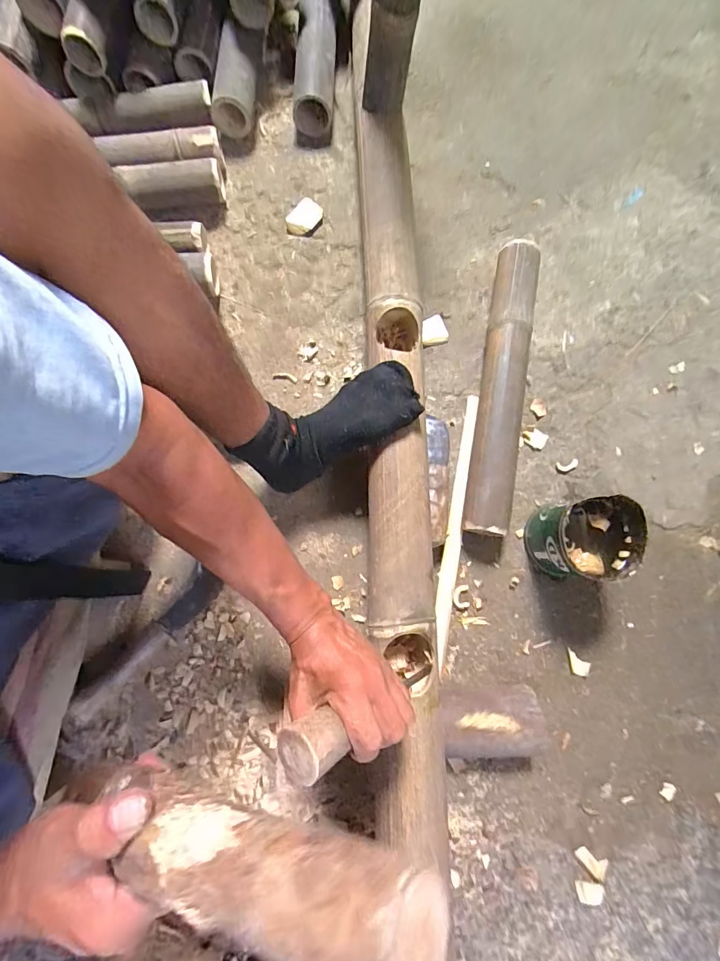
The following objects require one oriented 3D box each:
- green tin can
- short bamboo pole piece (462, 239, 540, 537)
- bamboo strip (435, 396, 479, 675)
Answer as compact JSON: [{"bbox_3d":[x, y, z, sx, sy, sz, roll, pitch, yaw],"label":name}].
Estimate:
[{"bbox_3d":[0.279,0.076,0.543,0.096,0.110,0.093,0,80,-1],"label":"green tin can"},{"bbox_3d":[0.204,-0.137,0.618,0.060,0.063,0.433,10,78,2],"label":"short bamboo pole piece"},{"bbox_3d":[0.135,0.059,0.604,0.023,0.012,0.373,10,79,0],"label":"bamboo strip"}]

